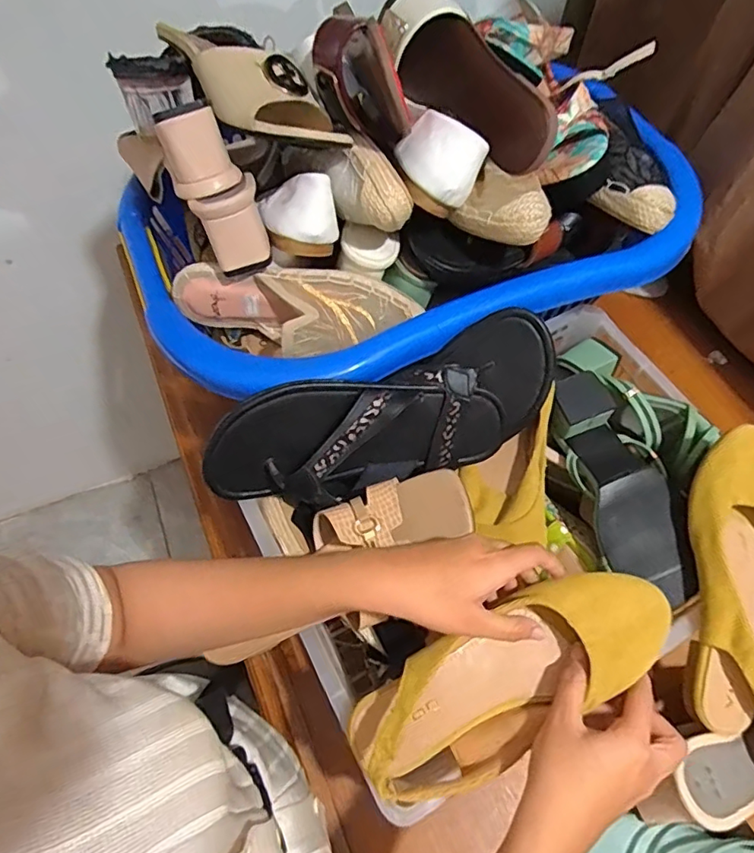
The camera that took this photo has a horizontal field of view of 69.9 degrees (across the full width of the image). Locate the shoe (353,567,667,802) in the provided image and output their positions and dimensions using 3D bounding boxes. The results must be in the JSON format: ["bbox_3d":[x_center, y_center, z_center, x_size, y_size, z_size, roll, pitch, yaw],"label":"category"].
[{"bbox_3d":[0.095,0.175,0.373,0.235,0.050,0.088,-26,65,-2],"label":"shoe"}]

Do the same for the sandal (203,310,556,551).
[{"bbox_3d":[0.011,-0.001,0.469,0.313,0.137,0.050,-24,24,-1],"label":"sandal"}]

